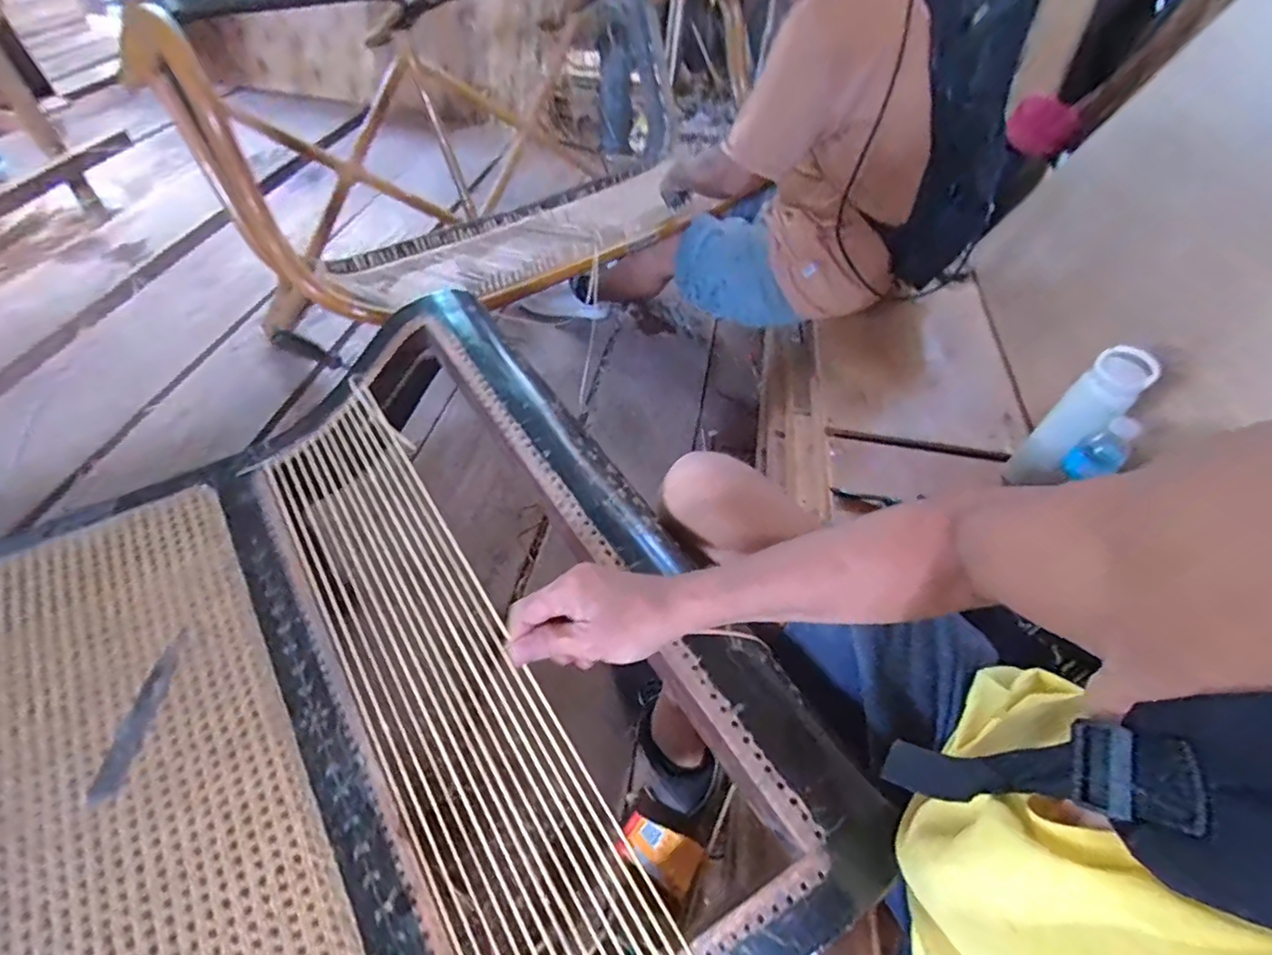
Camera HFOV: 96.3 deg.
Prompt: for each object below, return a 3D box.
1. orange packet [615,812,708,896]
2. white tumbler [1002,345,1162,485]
[{"bbox_3d":[0.036,0.516,0.783,0.107,0.044,0.064,26,54,16],"label":"orange packet"},{"bbox_3d":[0.584,-0.067,0.772,0.067,0.222,0.070,-29,58,-24],"label":"white tumbler"}]

